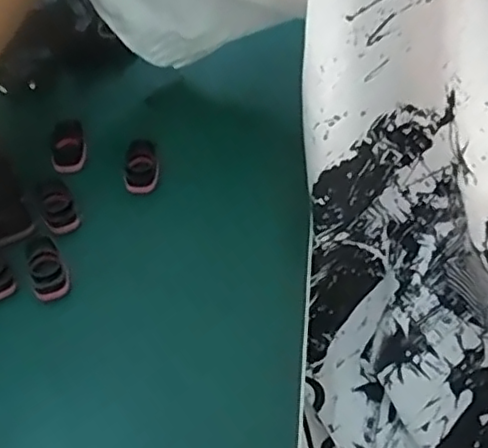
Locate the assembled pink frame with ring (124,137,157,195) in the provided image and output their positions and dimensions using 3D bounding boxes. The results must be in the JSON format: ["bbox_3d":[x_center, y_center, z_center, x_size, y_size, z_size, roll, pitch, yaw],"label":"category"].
[{"bbox_3d":[-0.058,-0.032,0.350,0.017,0.007,0.033,1,65,-6],"label":"assembled pink frame with ring"}]

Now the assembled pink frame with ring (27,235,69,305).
[{"bbox_3d":[-0.097,0.021,0.306,0.017,0.004,0.034,-18,55,-18],"label":"assembled pink frame with ring"}]

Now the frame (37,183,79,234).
[{"bbox_3d":[-0.099,-0.011,0.331,0.016,0.004,0.035,-20,56,-20],"label":"frame"}]

